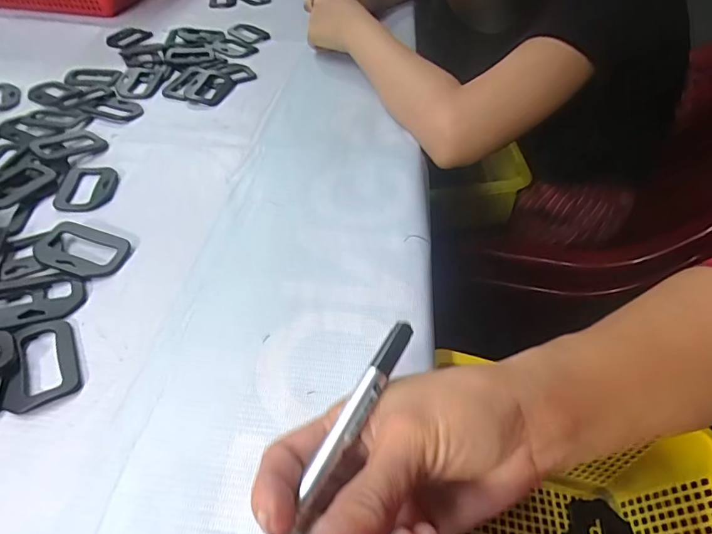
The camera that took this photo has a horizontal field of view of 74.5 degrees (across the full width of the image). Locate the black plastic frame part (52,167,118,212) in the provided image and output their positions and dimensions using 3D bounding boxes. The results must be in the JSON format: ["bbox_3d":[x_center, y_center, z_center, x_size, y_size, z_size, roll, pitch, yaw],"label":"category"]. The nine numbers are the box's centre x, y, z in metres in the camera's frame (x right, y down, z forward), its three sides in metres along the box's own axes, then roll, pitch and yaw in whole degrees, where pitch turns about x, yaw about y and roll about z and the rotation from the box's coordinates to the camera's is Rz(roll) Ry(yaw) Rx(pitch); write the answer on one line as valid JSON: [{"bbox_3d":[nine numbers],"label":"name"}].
[{"bbox_3d":[-0.231,-0.068,0.400,0.047,0.004,0.060,-5,45,-8],"label":"black plastic frame part"}]

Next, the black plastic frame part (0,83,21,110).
[{"bbox_3d":[-0.389,-0.186,0.507,0.043,0.004,0.065,-15,47,-17],"label":"black plastic frame part"}]

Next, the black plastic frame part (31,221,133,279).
[{"bbox_3d":[-0.199,-0.012,0.340,0.059,0.012,0.042,9,45,6],"label":"black plastic frame part"}]

